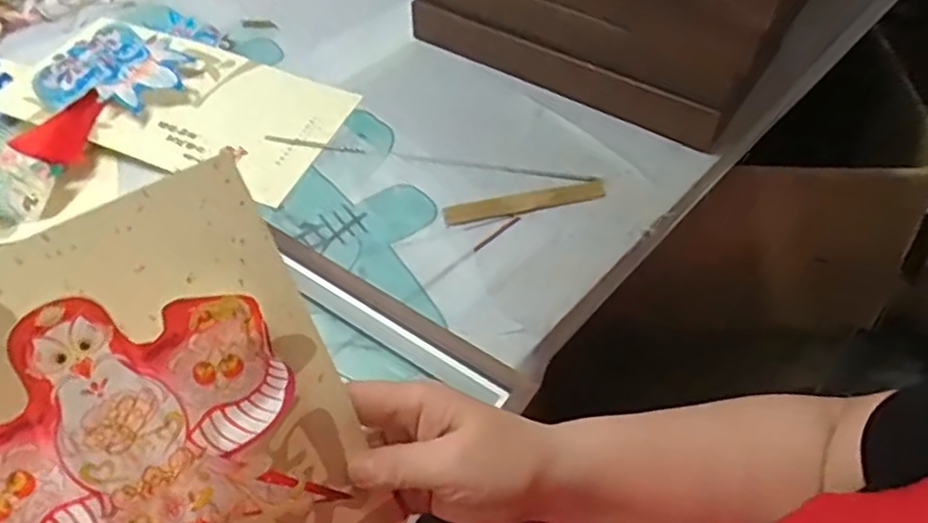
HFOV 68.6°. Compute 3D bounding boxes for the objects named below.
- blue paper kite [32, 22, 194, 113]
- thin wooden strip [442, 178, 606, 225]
[{"bbox_3d":[-0.338,-0.194,0.683,0.129,0.025,0.131,8,51,7],"label":"blue paper kite"},{"bbox_3d":[0.053,-0.051,0.586,0.140,0.006,0.023,-12,52,-9],"label":"thin wooden strip"}]

